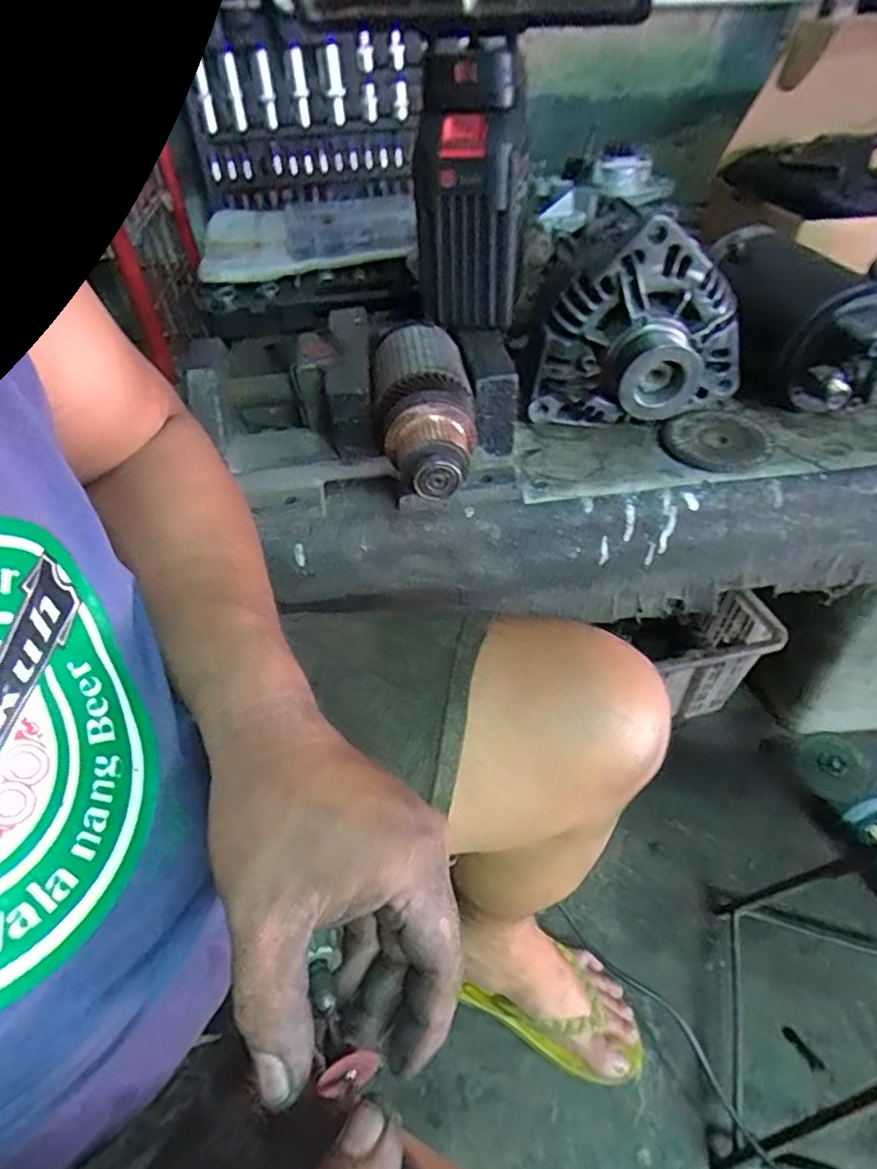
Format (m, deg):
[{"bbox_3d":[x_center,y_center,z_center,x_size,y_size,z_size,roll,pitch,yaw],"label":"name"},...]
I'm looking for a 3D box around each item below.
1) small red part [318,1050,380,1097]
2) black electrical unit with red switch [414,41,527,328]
[{"bbox_3d":[-0.033,0.179,0.236,0.023,0.011,0.008,-14,46,-12],"label":"small red part"},{"bbox_3d":[0.022,-0.273,0.461,0.073,0.170,0.032,2,45,3],"label":"black electrical unit with red switch"}]

